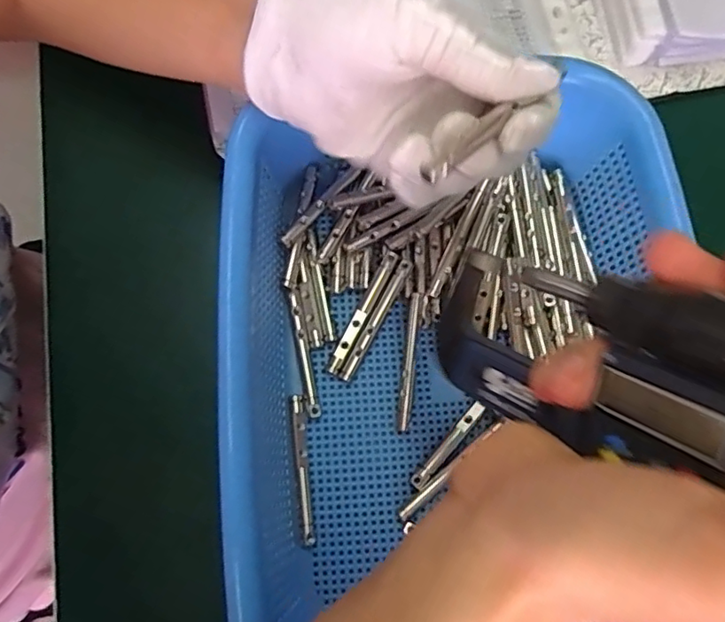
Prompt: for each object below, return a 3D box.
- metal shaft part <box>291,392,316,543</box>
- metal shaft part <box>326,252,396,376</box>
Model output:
[{"bbox_3d":[-0.030,0.080,0.292,0.006,0.005,0.072,-6,76,-2],"label":"metal shaft part"},{"bbox_3d":[0.000,0.000,0.312,0.007,0.007,0.071,27,77,6],"label":"metal shaft part"}]

